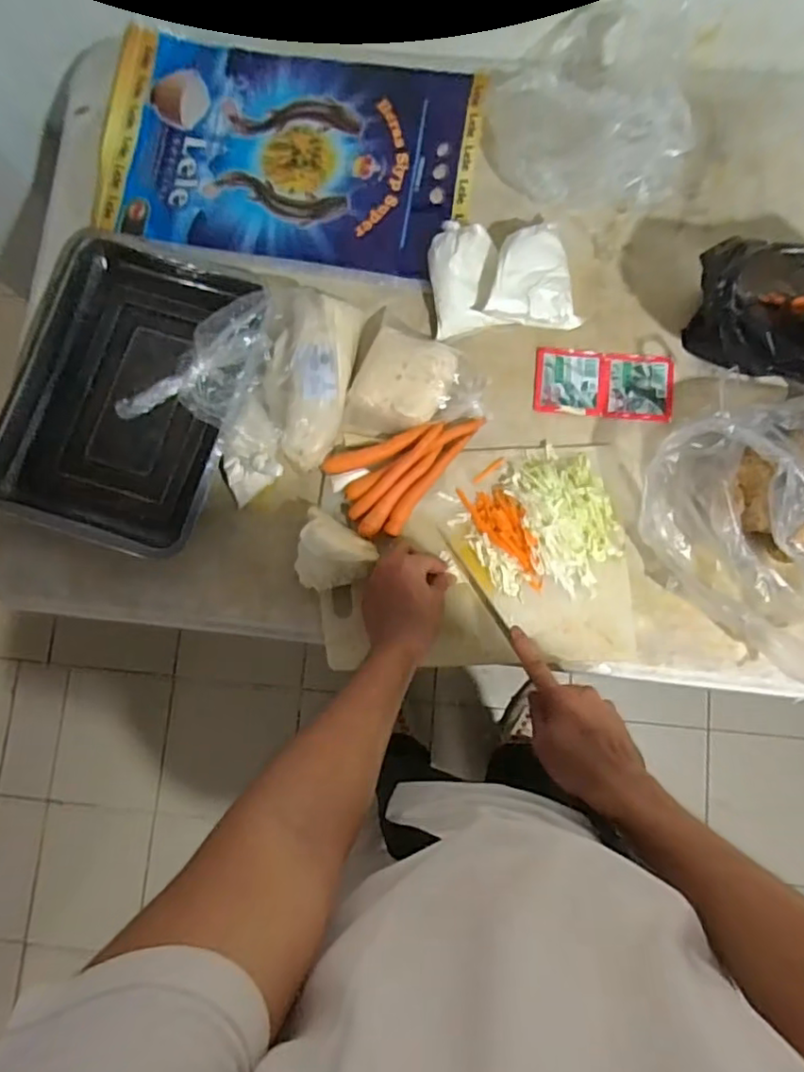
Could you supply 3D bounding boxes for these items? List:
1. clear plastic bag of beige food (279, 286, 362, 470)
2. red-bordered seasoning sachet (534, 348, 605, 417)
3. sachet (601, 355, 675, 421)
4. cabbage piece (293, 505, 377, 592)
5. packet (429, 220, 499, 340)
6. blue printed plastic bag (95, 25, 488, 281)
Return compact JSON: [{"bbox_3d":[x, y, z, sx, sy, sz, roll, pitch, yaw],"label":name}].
[{"bbox_3d":[-0.106,-0.180,0.695,0.087,0.055,0.204,9,84,4],"label":"clear plastic bag of beige food"},{"bbox_3d":[0.198,-0.184,0.724,0.078,0.004,0.079,5,84,4],"label":"red-bordered seasoning sachet"},{"bbox_3d":[0.278,-0.177,0.723,0.081,0.008,0.080,5,84,4],"label":"sachet"},{"bbox_3d":[-0.080,0.020,0.643,0.084,0.055,0.074,30,86,6],"label":"cabbage piece"},{"bbox_3d":[0.071,-0.303,0.717,0.075,0.055,0.131,-3,83,3],"label":"packet"},{"bbox_3d":[-0.134,-0.472,0.762,0.449,0.046,0.261,8,84,4],"label":"blue printed plastic bag"}]

